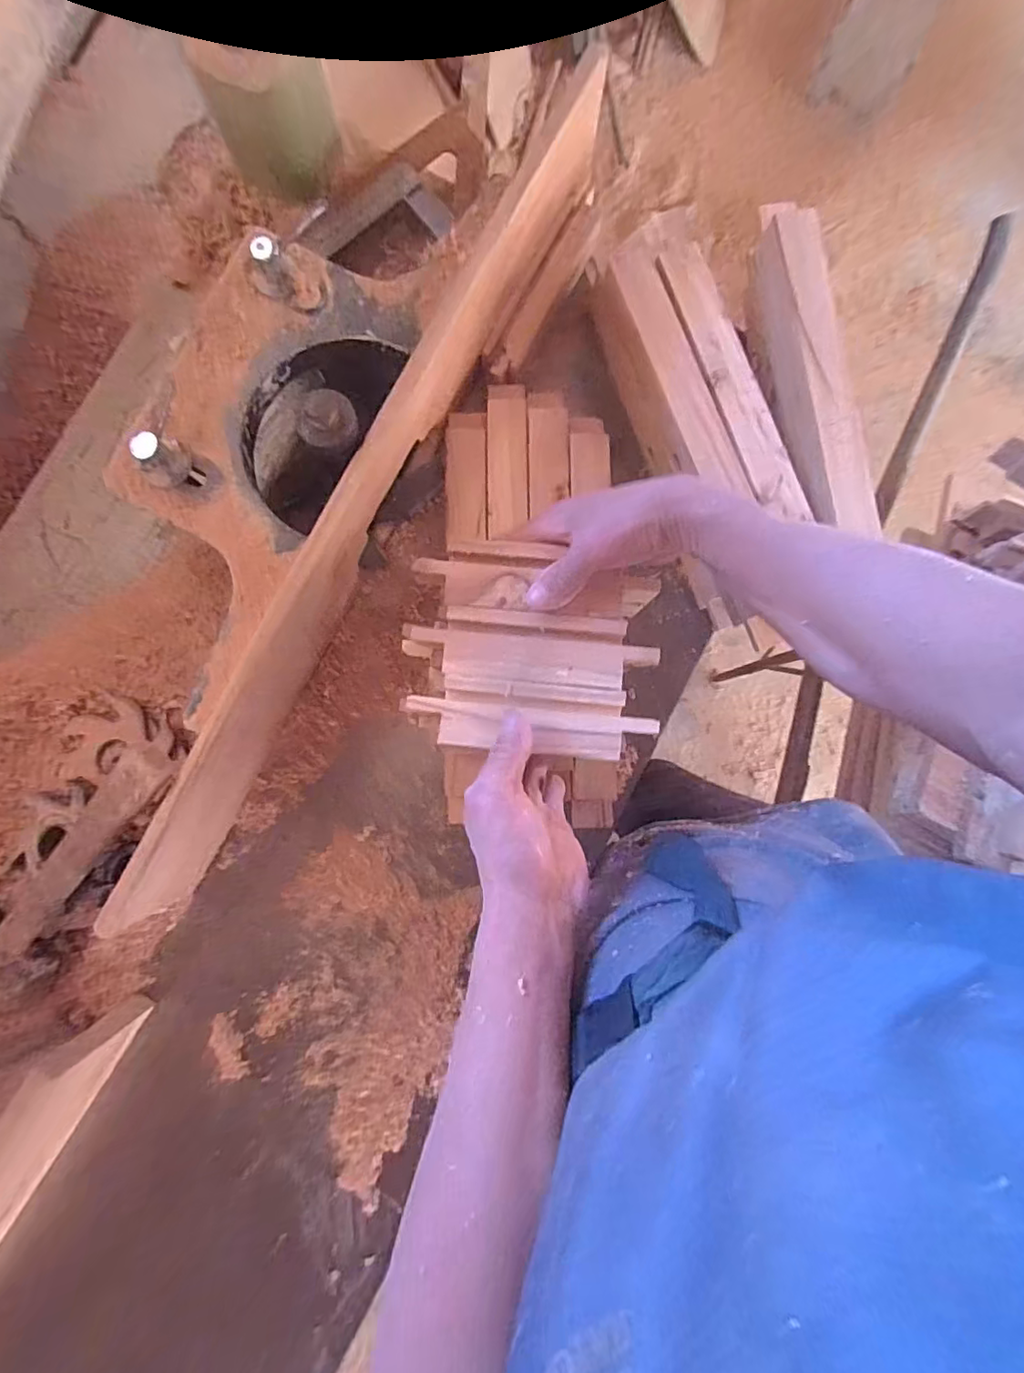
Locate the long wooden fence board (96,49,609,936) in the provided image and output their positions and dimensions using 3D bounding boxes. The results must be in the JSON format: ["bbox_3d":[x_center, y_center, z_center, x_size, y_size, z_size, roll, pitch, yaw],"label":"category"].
[{"bbox_3d":[-0.117,-0.173,0.502,0.033,0.122,0.832,29,85,0],"label":"long wooden fence board"}]

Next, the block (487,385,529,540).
[{"bbox_3d":[-0.004,-0.217,0.538,0.038,0.017,0.155,-1,87,0],"label":"block"}]

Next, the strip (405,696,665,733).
[{"bbox_3d":[0.013,0.021,0.403,0.181,0.008,0.012,6,87,-2],"label":"strip"}]

